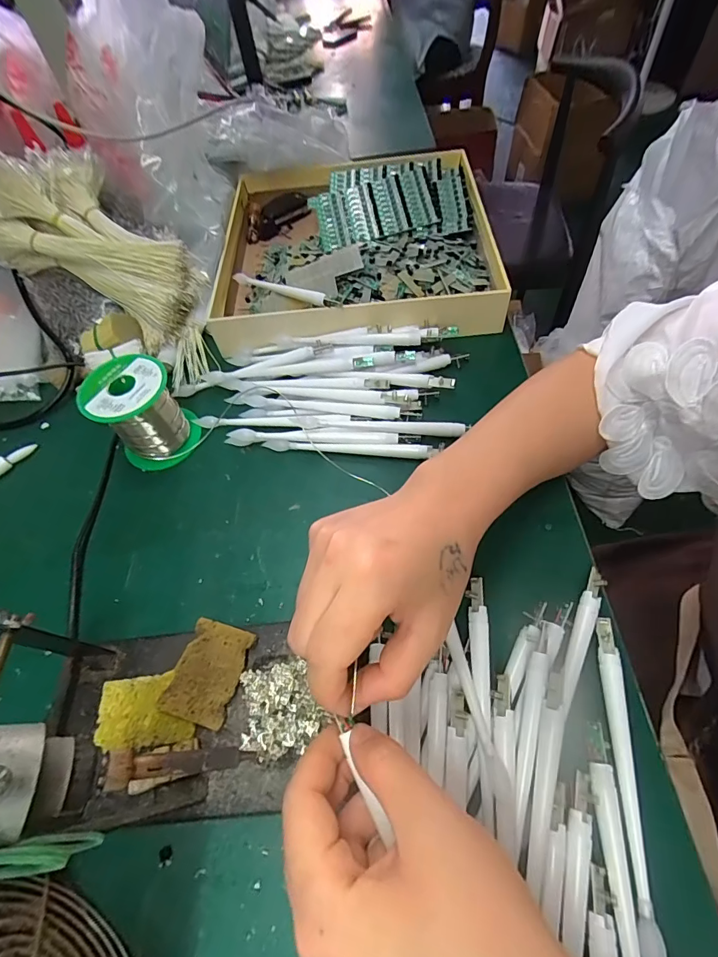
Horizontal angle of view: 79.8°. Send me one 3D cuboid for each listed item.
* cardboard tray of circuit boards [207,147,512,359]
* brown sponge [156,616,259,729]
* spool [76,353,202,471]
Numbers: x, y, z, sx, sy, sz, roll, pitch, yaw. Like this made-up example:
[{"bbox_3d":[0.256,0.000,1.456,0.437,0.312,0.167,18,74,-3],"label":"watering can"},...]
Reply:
[{"bbox_3d":[-0.006,-0.262,0.474,0.293,0.059,0.282,-4,58,4],"label":"cardboard tray of circuit boards"},{"bbox_3d":[-0.092,0.119,0.266,0.039,0.009,0.055,12,60,13],"label":"brown sponge"},{"bbox_3d":[-0.181,-0.055,0.360,0.065,0.073,0.060,-3,58,4],"label":"spool"}]

